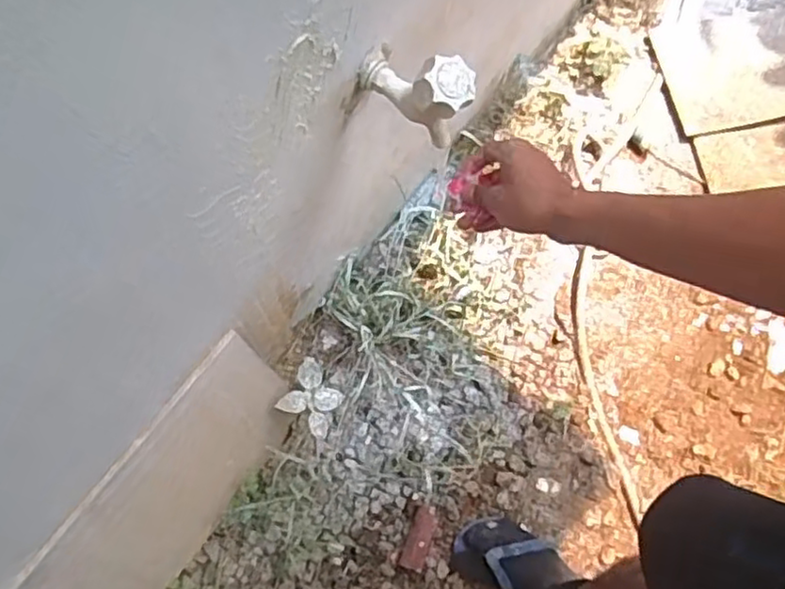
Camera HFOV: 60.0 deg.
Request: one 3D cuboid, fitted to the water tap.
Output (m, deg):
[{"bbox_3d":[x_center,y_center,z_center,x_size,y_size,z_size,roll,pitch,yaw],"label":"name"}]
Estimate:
[{"bbox_3d":[0.021,-0.188,0.610,0.111,0.099,0.047,41,81,8],"label":"water tap"}]

